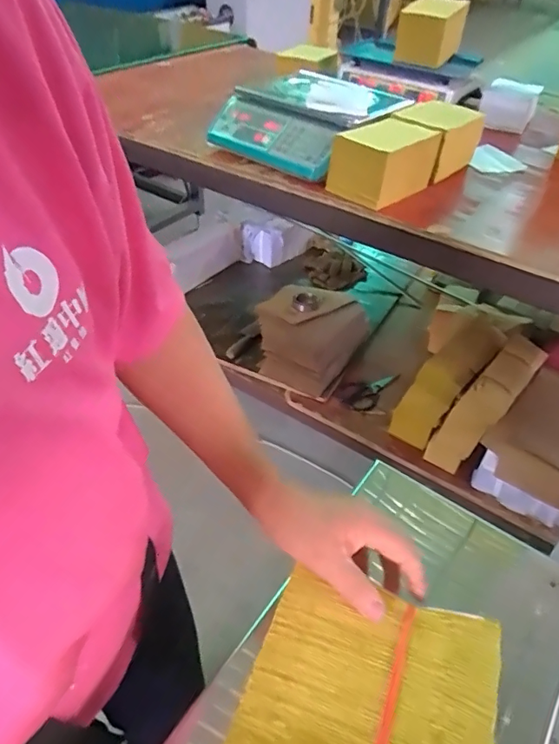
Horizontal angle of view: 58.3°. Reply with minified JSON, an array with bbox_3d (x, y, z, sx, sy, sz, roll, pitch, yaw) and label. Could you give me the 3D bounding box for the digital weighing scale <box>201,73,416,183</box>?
[{"bbox_3d":[0.055,-0.505,0.993,0.297,0.104,0.290,30,50,25],"label":"digital weighing scale"}]

